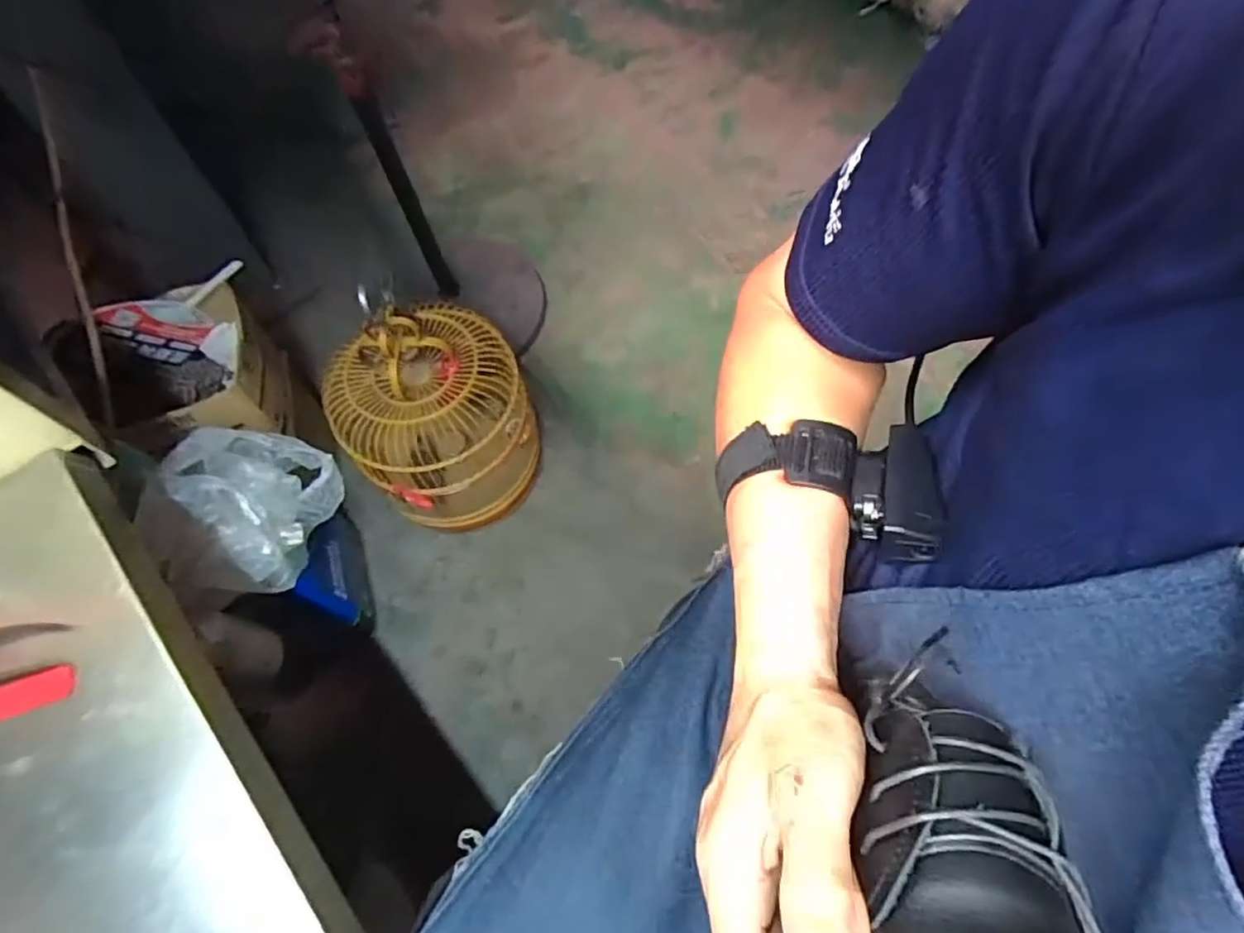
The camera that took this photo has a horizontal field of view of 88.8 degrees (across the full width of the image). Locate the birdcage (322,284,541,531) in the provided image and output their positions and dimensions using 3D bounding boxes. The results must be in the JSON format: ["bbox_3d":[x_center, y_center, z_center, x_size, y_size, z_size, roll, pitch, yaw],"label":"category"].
[{"bbox_3d":[-0.327,-0.089,1.153,0.325,0.412,0.272,-38,69,-16],"label":"birdcage"}]

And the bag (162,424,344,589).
[{"bbox_3d":[-0.473,0.039,0.829,0.149,0.211,0.224,-18,64,-8],"label":"bag"}]

